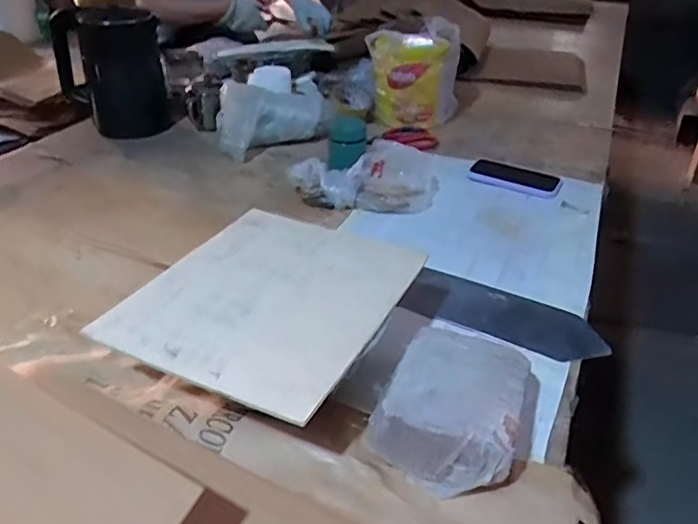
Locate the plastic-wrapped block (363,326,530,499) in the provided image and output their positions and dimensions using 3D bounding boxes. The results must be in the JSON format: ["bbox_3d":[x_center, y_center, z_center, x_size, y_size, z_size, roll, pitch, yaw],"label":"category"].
[{"bbox_3d":[0.095,0.127,0.537,0.122,0.066,0.158,14,34,18],"label":"plastic-wrapped block"}]

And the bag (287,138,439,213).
[{"bbox_3d":[0.026,-0.140,0.939,0.240,0.077,0.115,3,33,1],"label":"bag"}]

